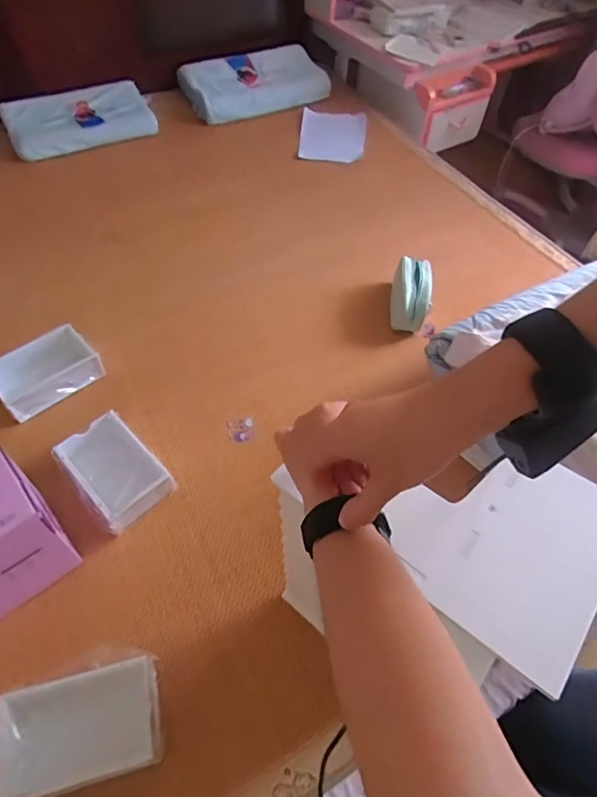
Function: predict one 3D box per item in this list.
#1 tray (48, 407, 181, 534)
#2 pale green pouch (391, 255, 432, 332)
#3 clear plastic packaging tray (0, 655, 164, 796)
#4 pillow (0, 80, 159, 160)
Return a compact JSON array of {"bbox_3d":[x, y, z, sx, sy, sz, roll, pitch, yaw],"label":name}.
[{"bbox_3d":[-0.318,0.127,0.827,0.196,0.054,0.127,40,61,22],"label":"tray"},{"bbox_3d":[0.262,-0.251,1.105,0.080,0.083,0.179,8,54,2],"label":"pale green pouch"},{"bbox_3d":[-0.279,0.424,0.616,0.188,0.064,0.129,-11,56,-12],"label":"clear plastic packaging tray"},{"bbox_3d":[-0.705,-0.913,1.529,0.443,0.078,0.269,-19,58,-16],"label":"pillow"}]

